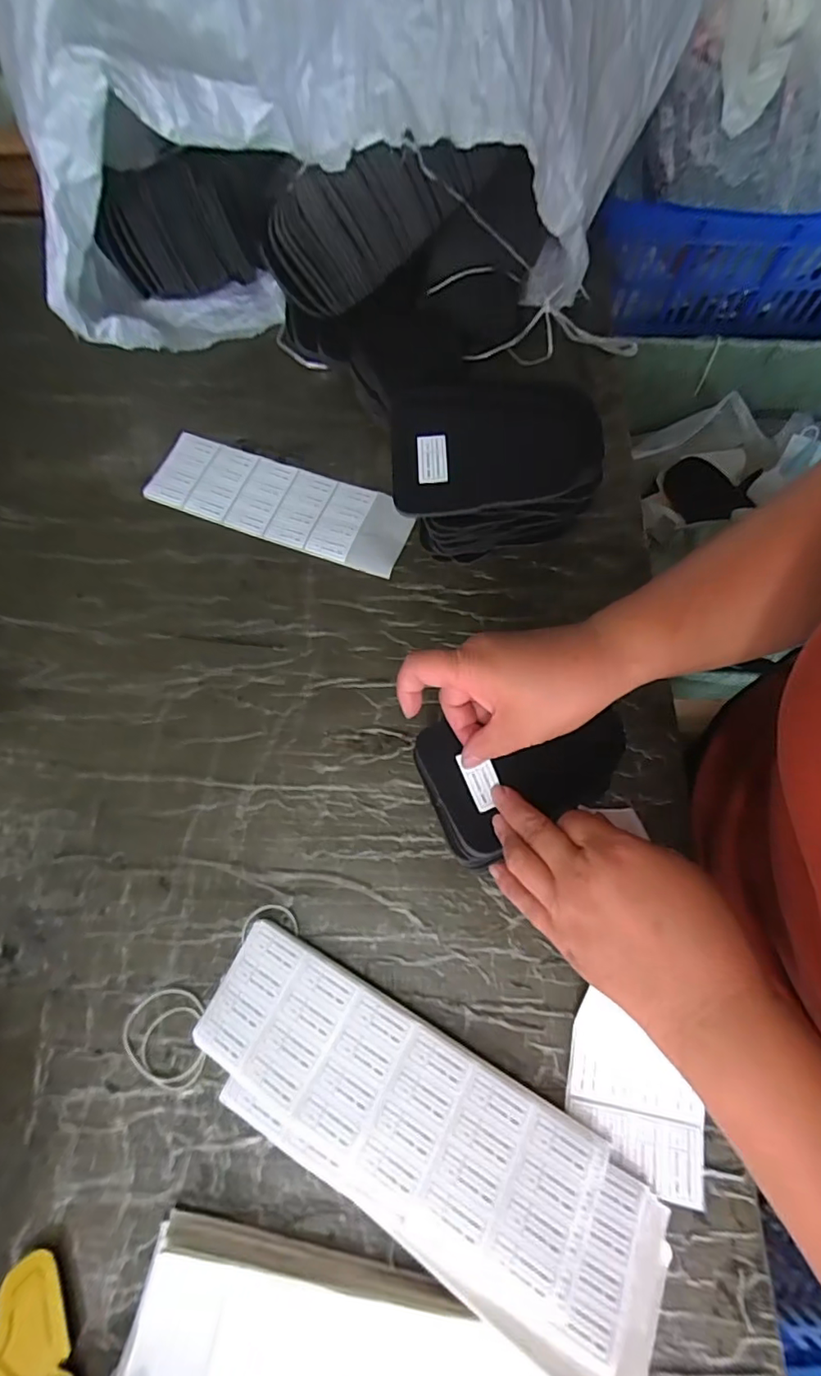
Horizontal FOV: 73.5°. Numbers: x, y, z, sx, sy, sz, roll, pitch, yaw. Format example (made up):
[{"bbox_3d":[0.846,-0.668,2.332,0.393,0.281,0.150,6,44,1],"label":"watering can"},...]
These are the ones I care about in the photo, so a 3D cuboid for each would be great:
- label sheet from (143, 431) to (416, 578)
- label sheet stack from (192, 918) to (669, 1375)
[{"bbox_3d":[-0.122,-0.178,0.524,0.250,0.010,0.080,19,70,8],"label":"label sheet"},{"bbox_3d":[0.003,0.270,0.336,0.302,0.028,0.100,29,72,11],"label":"label sheet stack"}]

